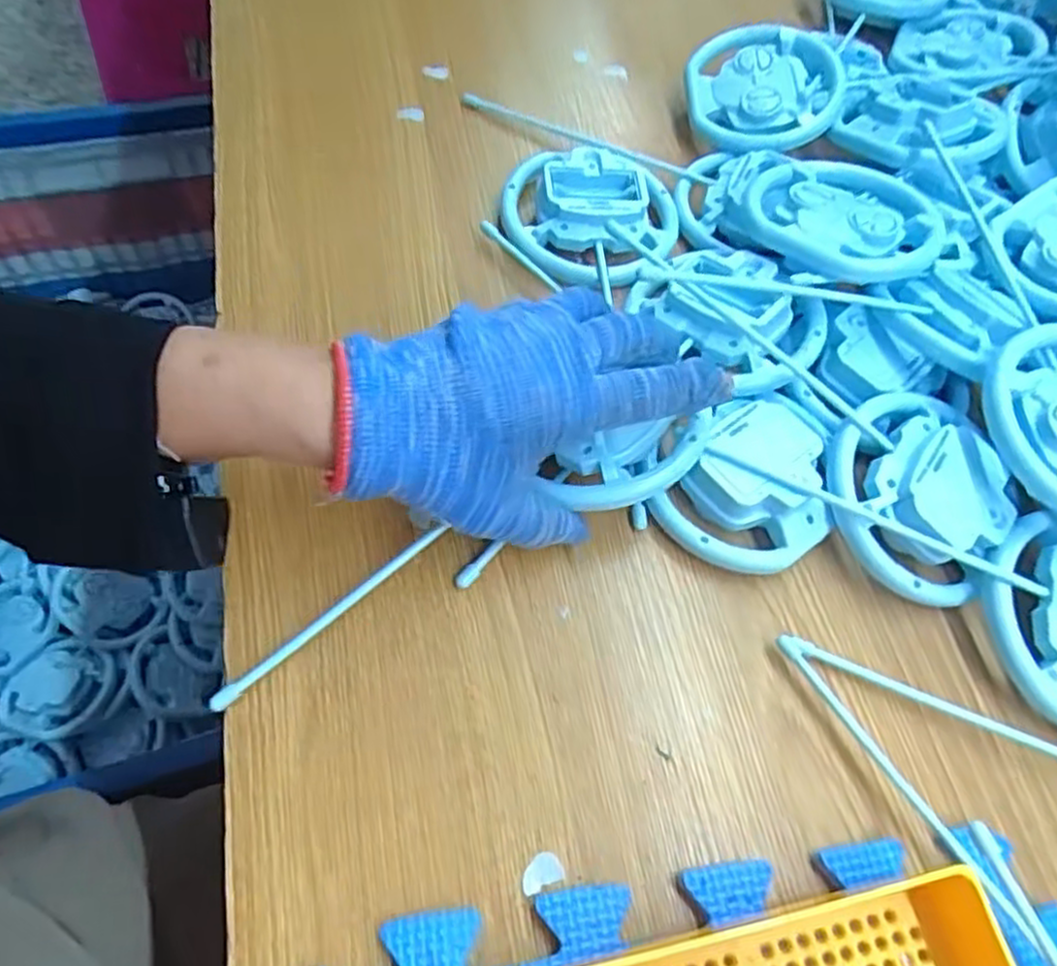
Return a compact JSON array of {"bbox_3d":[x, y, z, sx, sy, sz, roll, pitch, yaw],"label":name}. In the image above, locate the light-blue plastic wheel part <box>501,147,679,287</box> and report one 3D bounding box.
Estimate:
[{"bbox_3d":[0.037,-0.161,0.443,0.104,0.023,0.091,5,61,-4],"label":"light-blue plastic wheel part"}]

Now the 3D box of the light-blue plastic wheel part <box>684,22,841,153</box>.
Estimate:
[{"bbox_3d":[0.161,-0.271,0.517,0.102,0.024,0.119,27,62,8],"label":"light-blue plastic wheel part"}]

